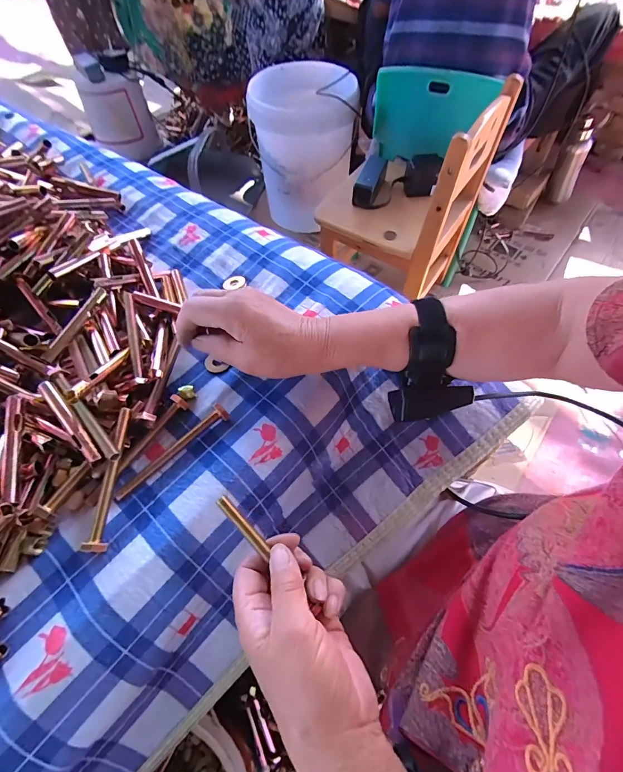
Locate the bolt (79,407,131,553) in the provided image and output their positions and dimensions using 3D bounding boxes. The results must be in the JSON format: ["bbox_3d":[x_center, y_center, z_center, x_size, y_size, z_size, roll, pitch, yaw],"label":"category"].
[{"bbox_3d":[-0.149,0.067,0.279,0.016,0.014,0.103,4,70,2],"label":"bolt"}]

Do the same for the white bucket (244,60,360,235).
[{"bbox_3d":[-0.020,-0.722,1.152,0.279,0.363,0.279,2,57,1],"label":"white bucket"}]

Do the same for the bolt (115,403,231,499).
[{"bbox_3d":[-0.111,0.051,0.298,0.103,0.014,0.010,-38,64,-22],"label":"bolt"}]

